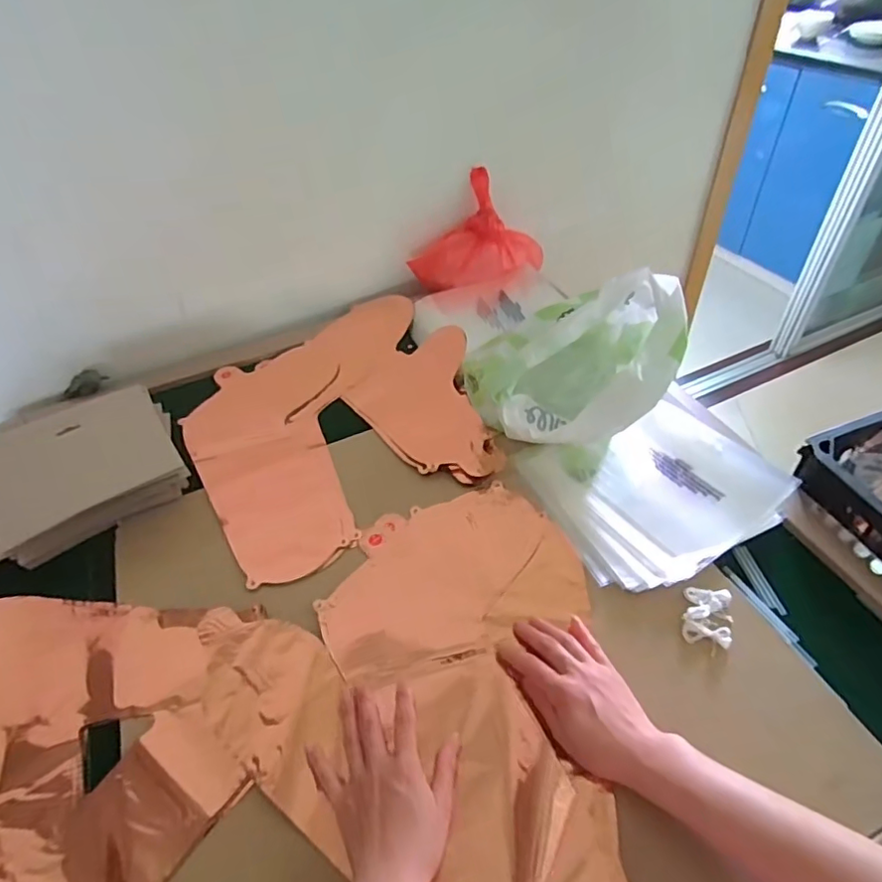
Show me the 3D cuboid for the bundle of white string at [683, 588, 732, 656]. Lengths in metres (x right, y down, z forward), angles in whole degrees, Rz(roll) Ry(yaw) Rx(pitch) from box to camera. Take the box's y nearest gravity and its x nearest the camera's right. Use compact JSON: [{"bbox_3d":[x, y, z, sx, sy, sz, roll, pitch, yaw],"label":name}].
[{"bbox_3d":[0.258,0.171,0.537,0.043,0.012,0.064,12,49,15],"label":"bundle of white string"}]

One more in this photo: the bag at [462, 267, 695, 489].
[{"bbox_3d":[0.163,-0.090,0.688,0.235,0.160,0.211,-17,48,-11],"label":"bag"}]

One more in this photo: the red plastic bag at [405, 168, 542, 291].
[{"bbox_3d":[0.065,-0.349,0.949,0.212,0.133,0.137,-31,52,-22],"label":"red plastic bag"}]

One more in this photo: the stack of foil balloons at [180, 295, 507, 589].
[{"bbox_3d":[-0.135,-0.035,0.769,0.390,0.025,0.396,-28,50,-17],"label":"stack of foil balloons"}]

